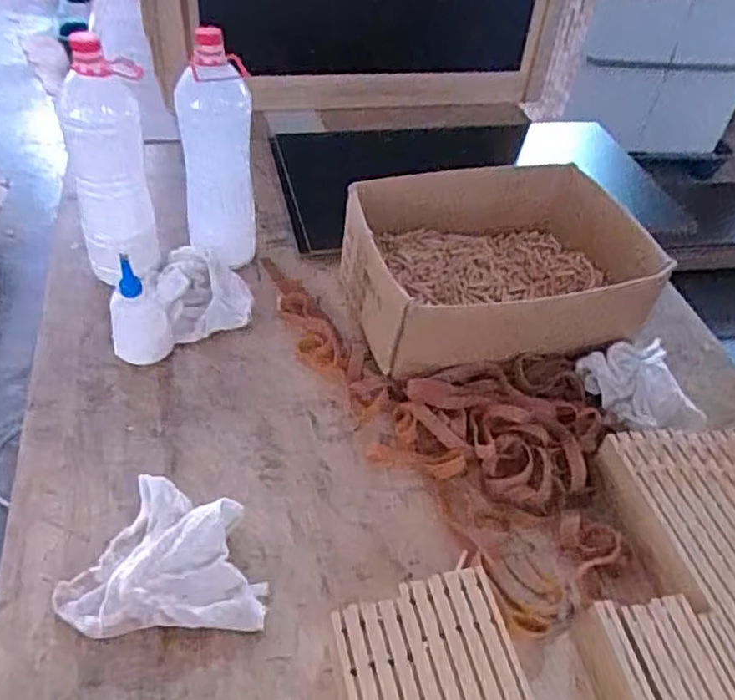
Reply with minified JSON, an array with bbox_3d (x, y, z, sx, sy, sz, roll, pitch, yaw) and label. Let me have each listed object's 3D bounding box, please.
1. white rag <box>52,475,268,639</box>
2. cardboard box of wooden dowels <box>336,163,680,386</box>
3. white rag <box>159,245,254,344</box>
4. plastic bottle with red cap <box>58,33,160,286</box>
[{"bbox_3d":[-0.182,0.186,0.603,0.175,0.057,0.121,2,44,-6],"label":"white rag"},{"bbox_3d":[0.170,-0.116,0.861,0.383,0.118,0.269,-5,46,-13],"label":"cardboard box of wooden dowels"},{"bbox_3d":[-0.216,-0.084,0.868,0.111,0.057,0.143,-11,47,-19],"label":"white rag"},{"bbox_3d":[-0.313,-0.217,0.811,0.086,0.287,0.078,-29,55,-32],"label":"plastic bottle with red cap"}]

